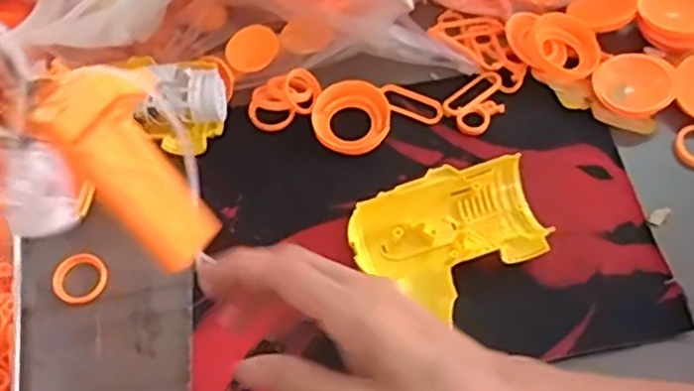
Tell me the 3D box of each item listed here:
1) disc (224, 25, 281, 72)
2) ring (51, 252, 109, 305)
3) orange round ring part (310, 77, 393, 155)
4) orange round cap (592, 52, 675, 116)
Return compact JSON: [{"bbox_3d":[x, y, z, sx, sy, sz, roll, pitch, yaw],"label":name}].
[{"bbox_3d":[-0.073,-0.114,0.537,0.042,0.032,0.005,-29,20,-18],"label":"disc"},{"bbox_3d":[-0.183,0.055,0.472,0.035,0.004,0.036,-1,62,1],"label":"ring"},{"bbox_3d":[0.003,-0.060,0.524,0.059,0.015,0.059,-1,62,1],"label":"orange round ring part"},{"bbox_3d":[0.216,-0.085,0.524,0.055,0.017,0.047,15,63,10],"label":"orange round cap"}]

